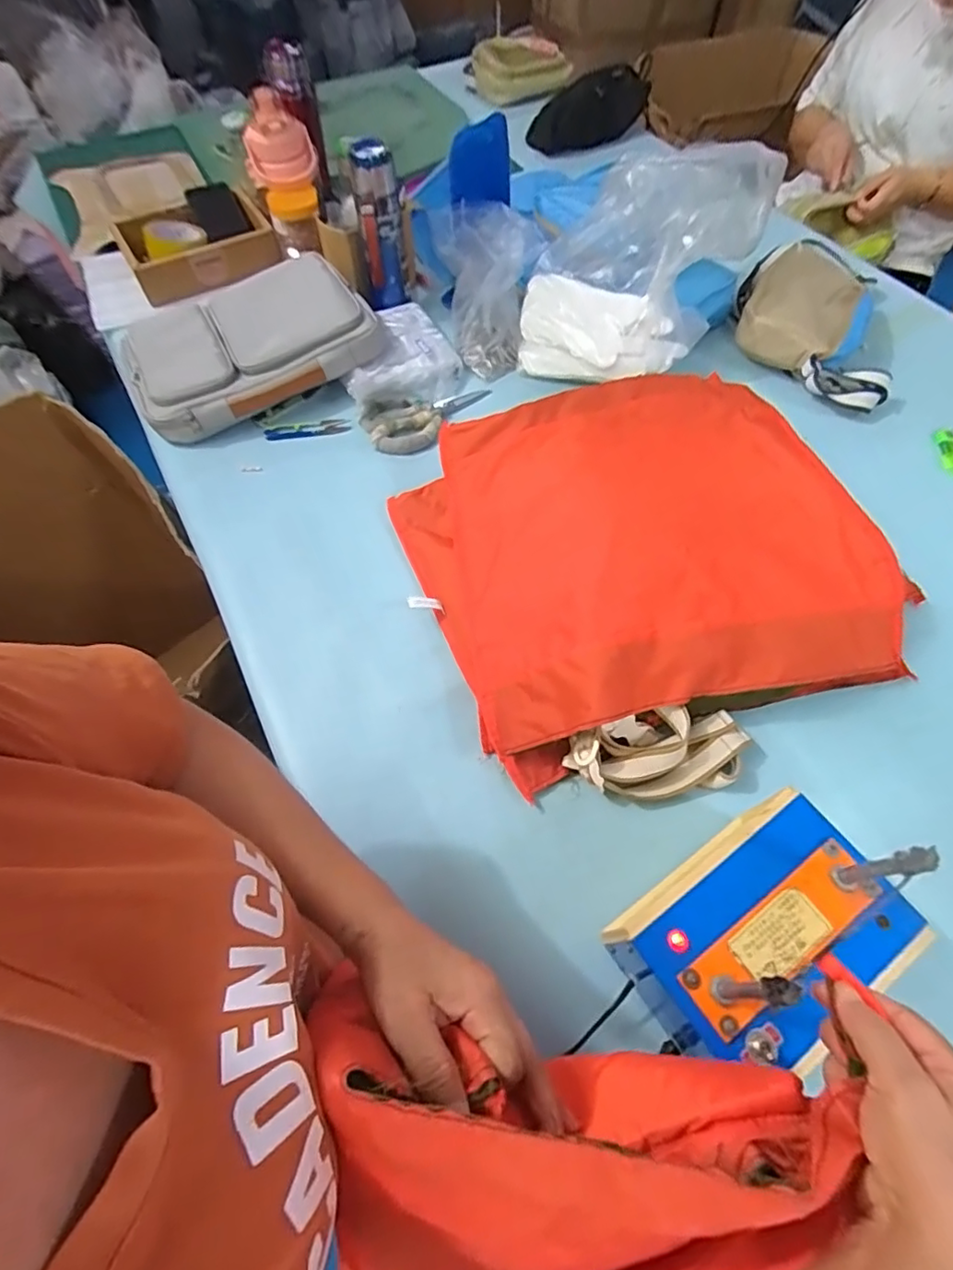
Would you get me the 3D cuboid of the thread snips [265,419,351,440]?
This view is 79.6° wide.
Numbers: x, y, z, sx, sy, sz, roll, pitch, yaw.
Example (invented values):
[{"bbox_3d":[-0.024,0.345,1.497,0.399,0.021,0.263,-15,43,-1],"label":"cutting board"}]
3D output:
[{"bbox_3d":[-0.237,-0.292,0.804,0.116,0.010,0.025,-9,60,-3],"label":"thread snips"}]

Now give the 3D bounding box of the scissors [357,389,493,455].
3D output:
[{"bbox_3d":[-0.061,-0.305,0.808,0.188,0.028,0.085,-23,62,-11],"label":"scissors"}]

